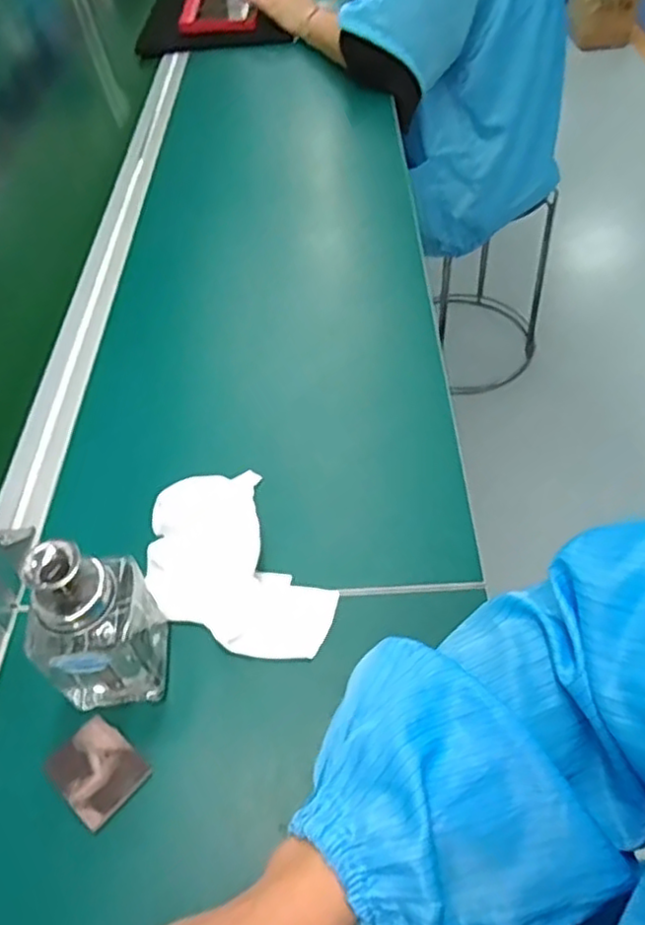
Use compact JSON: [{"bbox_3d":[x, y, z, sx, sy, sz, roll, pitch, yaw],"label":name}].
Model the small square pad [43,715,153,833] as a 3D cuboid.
[{"bbox_3d":[-0.121,0.164,0.365,0.049,0.007,0.039,34,60,29],"label":"small square pad"}]

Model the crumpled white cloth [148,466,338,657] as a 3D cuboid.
[{"bbox_3d":[-0.060,0.065,0.430,0.093,0.040,0.145,-29,53,-18],"label":"crumpled white cloth"}]

